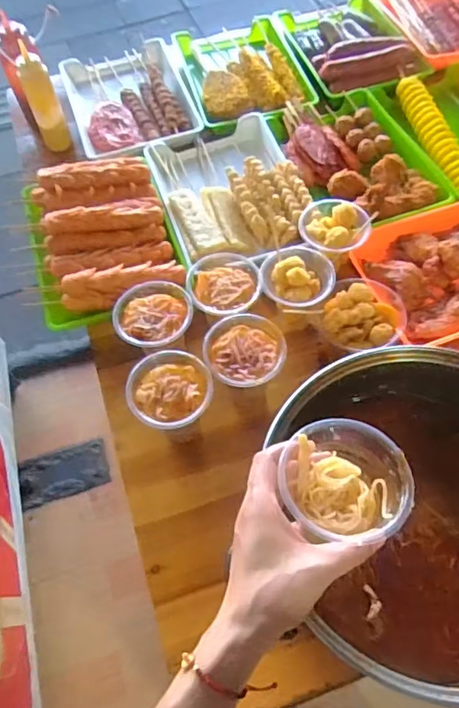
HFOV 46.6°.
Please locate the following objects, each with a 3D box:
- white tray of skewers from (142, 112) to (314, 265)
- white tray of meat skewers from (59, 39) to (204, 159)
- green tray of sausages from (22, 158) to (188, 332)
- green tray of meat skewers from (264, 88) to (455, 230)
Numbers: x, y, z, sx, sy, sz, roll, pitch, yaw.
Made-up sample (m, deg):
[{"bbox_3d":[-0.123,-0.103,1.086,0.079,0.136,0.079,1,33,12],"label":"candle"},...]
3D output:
[{"bbox_3d":[-0.002,-0.264,0.858,0.213,0.060,0.286,-17,59,-6],"label":"white tray of skewers"},{"bbox_3d":[-0.185,-0.466,1.004,0.215,0.046,0.317,-18,59,-7],"label":"white tray of meat skewers"},{"bbox_3d":[-0.197,-0.191,0.794,0.208,0.072,0.275,-17,59,-6],"label":"green tray of sausages"},{"bbox_3d":[0.205,-0.323,0.884,0.198,0.061,0.303,-21,60,-9],"label":"green tray of meat skewers"}]

